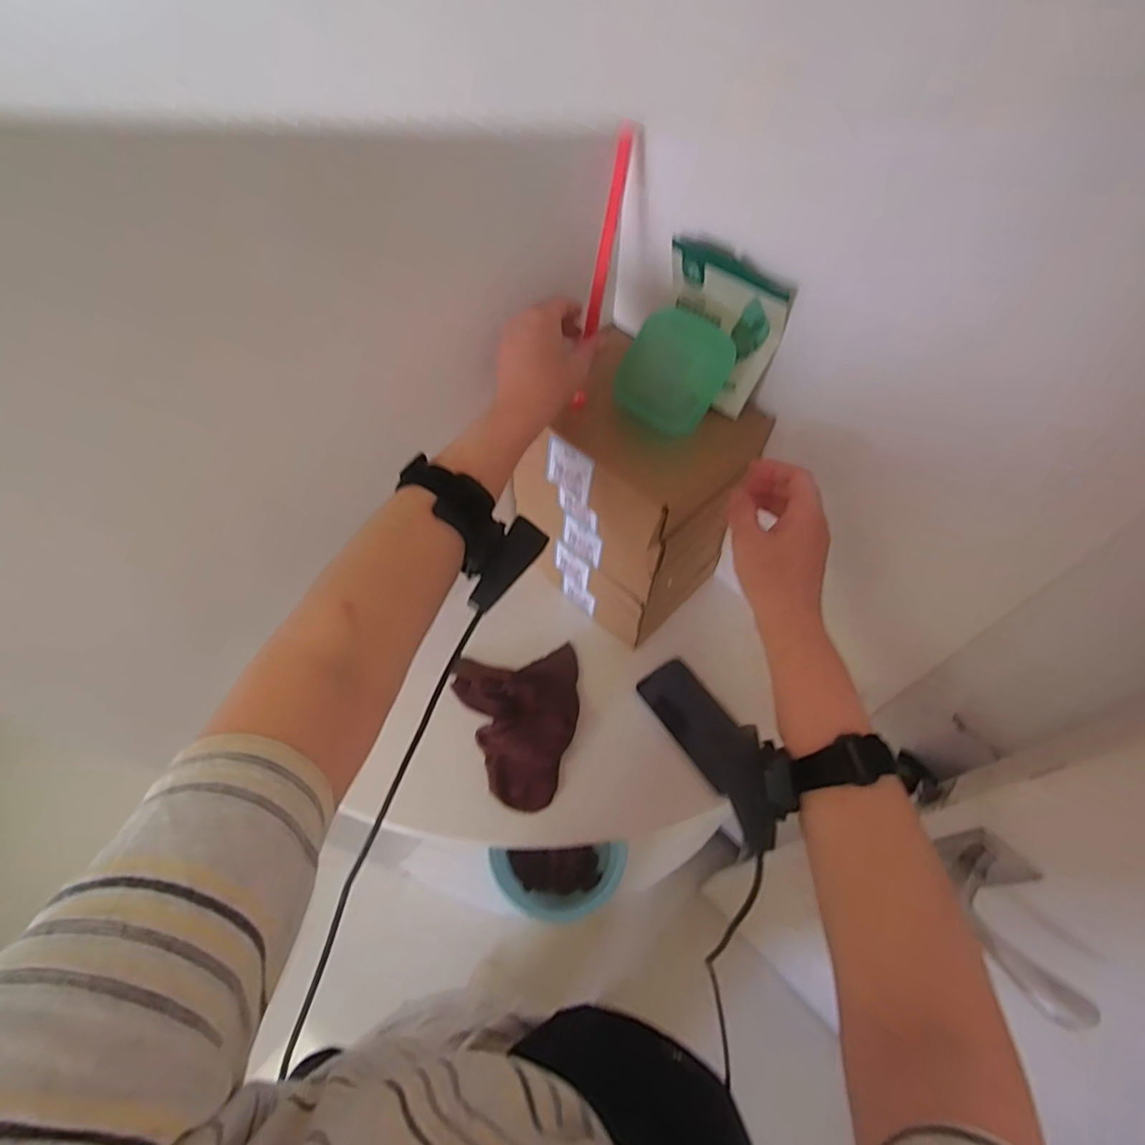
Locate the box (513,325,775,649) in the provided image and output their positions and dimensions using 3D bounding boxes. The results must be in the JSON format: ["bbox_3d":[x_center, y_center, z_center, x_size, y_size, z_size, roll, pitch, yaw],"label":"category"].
[{"bbox_3d":[0.079,-0.062,0.588,0.135,0.255,0.155,39,64,21],"label":"box"}]

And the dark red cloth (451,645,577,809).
[{"bbox_3d":[-0.051,0.157,0.595,0.132,0.029,0.164,-10,58,-7],"label":"dark red cloth"}]

